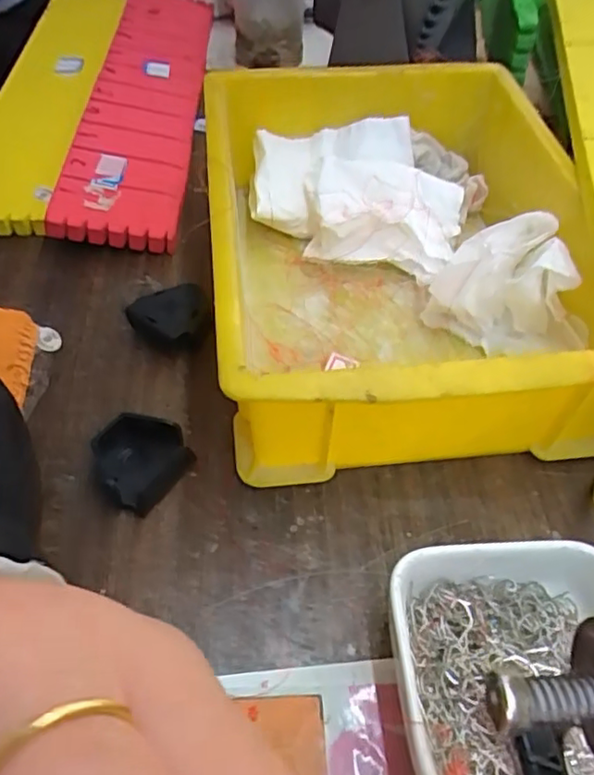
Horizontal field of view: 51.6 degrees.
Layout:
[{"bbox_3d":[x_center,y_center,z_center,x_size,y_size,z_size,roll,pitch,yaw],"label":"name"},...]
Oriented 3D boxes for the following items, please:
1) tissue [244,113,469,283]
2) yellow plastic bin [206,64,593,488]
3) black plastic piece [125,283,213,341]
[{"bbox_3d":[0.034,-0.114,0.364,0.124,0.040,0.101,7,51,5],"label":"tissue"},{"bbox_3d":[0.050,-0.074,0.316,0.181,0.076,0.248,-5,51,-5],"label":"yellow plastic bin"},{"bbox_3d":[-0.065,-0.035,0.318,0.040,0.021,0.031,5,51,3],"label":"black plastic piece"}]

